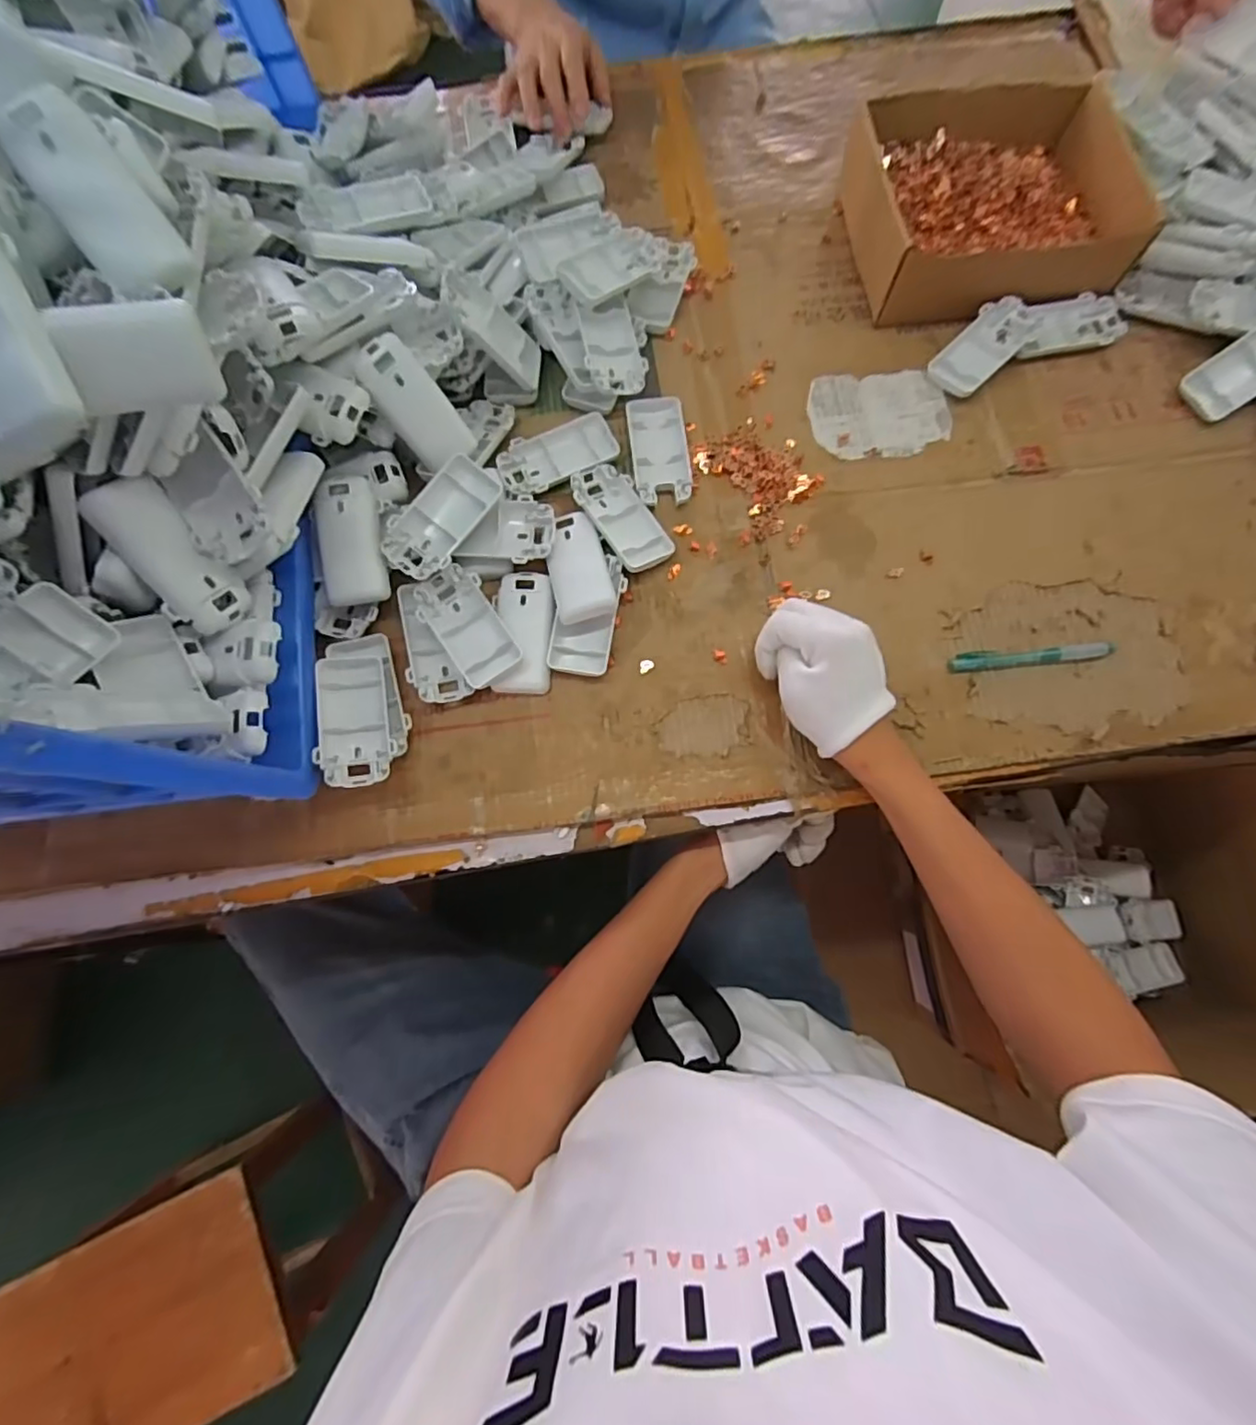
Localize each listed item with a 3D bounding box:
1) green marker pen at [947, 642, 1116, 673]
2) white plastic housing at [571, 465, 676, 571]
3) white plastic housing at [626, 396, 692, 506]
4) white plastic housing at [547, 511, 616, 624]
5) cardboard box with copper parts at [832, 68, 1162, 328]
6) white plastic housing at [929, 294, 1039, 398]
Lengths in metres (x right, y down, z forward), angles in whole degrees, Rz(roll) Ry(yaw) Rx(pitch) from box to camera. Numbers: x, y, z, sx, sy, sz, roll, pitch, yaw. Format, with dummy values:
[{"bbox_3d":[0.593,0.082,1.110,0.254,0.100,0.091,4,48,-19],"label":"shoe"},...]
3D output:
[{"bbox_3d":[0.308,-0.043,0.475,0.126,0.008,0.014,-6,79,-1],"label":"green marker pen"},{"bbox_3d":[-0.005,-0.156,0.492,0.050,0.010,0.096,-32,78,-24],"label":"white plastic housing"},{"bbox_3d":[0.026,-0.215,0.509,0.046,0.009,0.092,-6,79,-1],"label":"white plastic housing"},{"bbox_3d":[-0.039,-0.112,0.479,0.044,0.016,0.089,-14,80,-2],"label":"white plastic housing"},{"bbox_3d":[0.311,-0.447,0.545,0.219,0.071,0.191,-6,78,-1],"label":"cardboard box with copper parts"},{"bbox_3d":[0.305,-0.313,0.526,0.049,0.021,0.095,42,82,7],"label":"white plastic housing"}]

